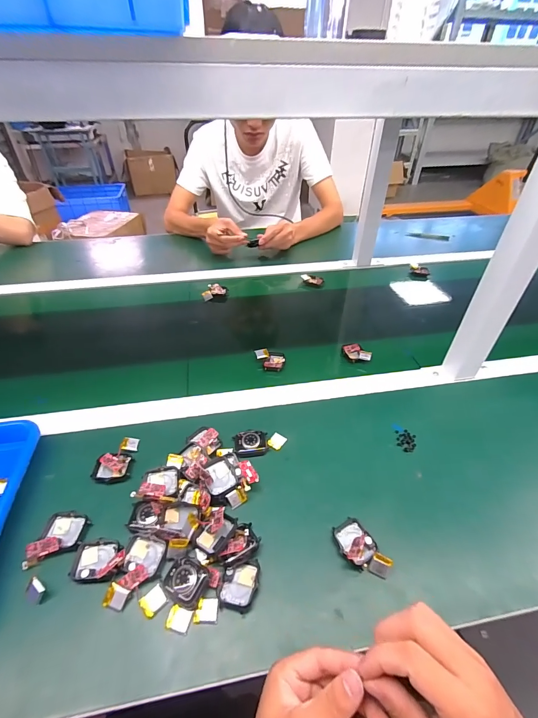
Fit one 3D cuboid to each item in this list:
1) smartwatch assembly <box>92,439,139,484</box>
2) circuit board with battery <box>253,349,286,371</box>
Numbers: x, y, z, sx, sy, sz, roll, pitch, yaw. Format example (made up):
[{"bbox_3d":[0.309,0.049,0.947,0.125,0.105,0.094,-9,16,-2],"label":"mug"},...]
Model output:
[{"bbox_3d":[-0.204,0.132,0.446,0.045,0.013,0.064,1,42,0],"label":"smartwatch assembly"},{"bbox_3d":[0.002,-0.001,0.601,0.052,0.020,0.045,-2,42,-3],"label":"circuit board with battery"}]

